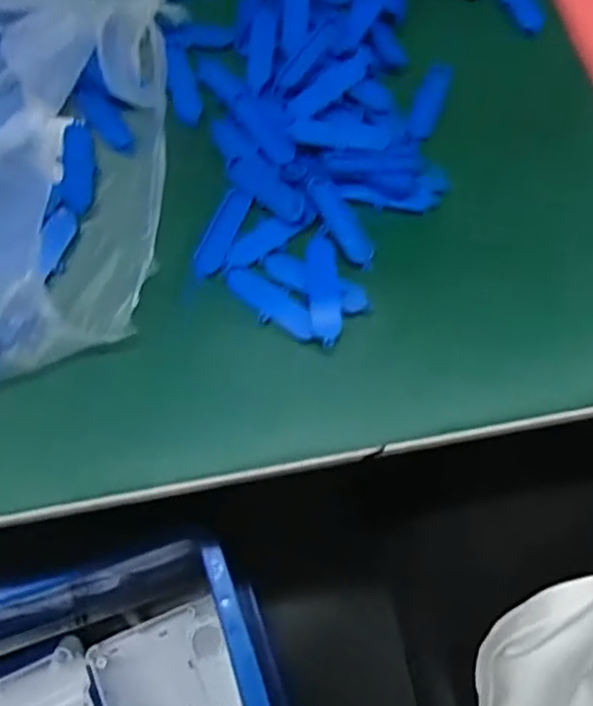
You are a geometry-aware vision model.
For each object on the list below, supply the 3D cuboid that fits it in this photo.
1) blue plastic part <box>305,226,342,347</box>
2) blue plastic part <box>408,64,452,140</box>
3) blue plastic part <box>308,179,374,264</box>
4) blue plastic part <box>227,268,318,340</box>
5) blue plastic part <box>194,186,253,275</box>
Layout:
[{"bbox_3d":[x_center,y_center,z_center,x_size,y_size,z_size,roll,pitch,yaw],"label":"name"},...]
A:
[{"bbox_3d":[0.014,-0.034,0.317,0.016,0.004,0.061,-4,68,-2],"label":"blue plastic part"},{"bbox_3d":[0.075,-0.142,0.358,0.015,0.004,0.055,19,69,8],"label":"blue plastic part"},{"bbox_3d":[0.022,-0.069,0.329,0.013,0.006,0.052,-28,71,-11],"label":"blue plastic part"},{"bbox_3d":[-0.012,-0.025,0.315,0.052,0.004,0.017,32,72,12],"label":"blue plastic part"},{"bbox_3d":[-0.039,-0.062,0.330,0.016,0.011,0.047,20,69,8],"label":"blue plastic part"}]

